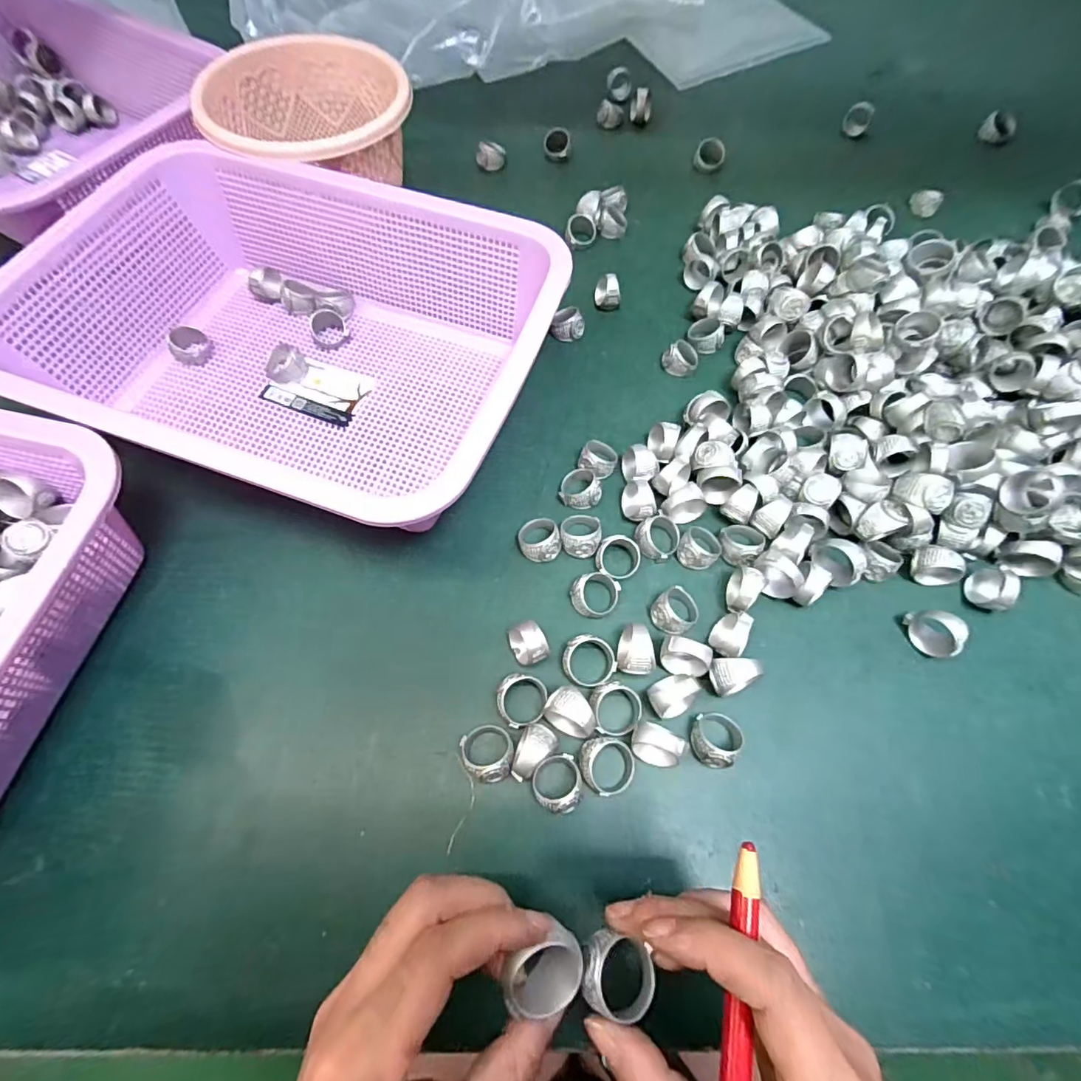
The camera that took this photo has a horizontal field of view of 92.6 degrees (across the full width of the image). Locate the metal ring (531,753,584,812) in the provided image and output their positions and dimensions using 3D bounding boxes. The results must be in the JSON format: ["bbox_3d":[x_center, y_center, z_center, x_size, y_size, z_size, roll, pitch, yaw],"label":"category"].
[{"bbox_3d":[0.009,0.119,0.253,0.024,0.015,0.026,1,66,-1],"label":"metal ring"}]

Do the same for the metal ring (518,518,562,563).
[{"bbox_3d":[0.000,-0.001,0.311,0.025,0.015,0.026,1,66,-1],"label":"metal ring"}]

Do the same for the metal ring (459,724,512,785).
[{"bbox_3d":[-0.027,0.107,0.259,0.026,0.015,0.027,1,66,-1],"label":"metal ring"}]

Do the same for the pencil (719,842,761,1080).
[{"bbox_3d":[0.062,0.134,0.159,0.008,0.005,0.071,11,69,3],"label":"pencil"}]

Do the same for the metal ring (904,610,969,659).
[{"bbox_3d":[0.217,0.050,0.283,0.015,0.023,0.027,-22,68,-11],"label":"metal ring"}]

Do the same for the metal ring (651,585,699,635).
[{"bbox_3d":[0.076,0.040,0.293,0.026,0.015,0.025,-5,66,-32],"label":"metal ring"}]

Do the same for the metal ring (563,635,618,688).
[{"bbox_3d":[0.026,0.066,0.279,0.028,0.015,0.025,28,68,11],"label":"metal ring"}]

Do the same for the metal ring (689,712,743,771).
[{"bbox_3d":[0.089,0.100,0.262,0.024,0.016,0.027,42,71,16],"label":"metal ring"}]

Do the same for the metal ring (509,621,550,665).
[{"bbox_3d":[-0.005,0.056,0.281,0.020,0.022,0.023,-21,68,-11],"label":"metal ring"}]

